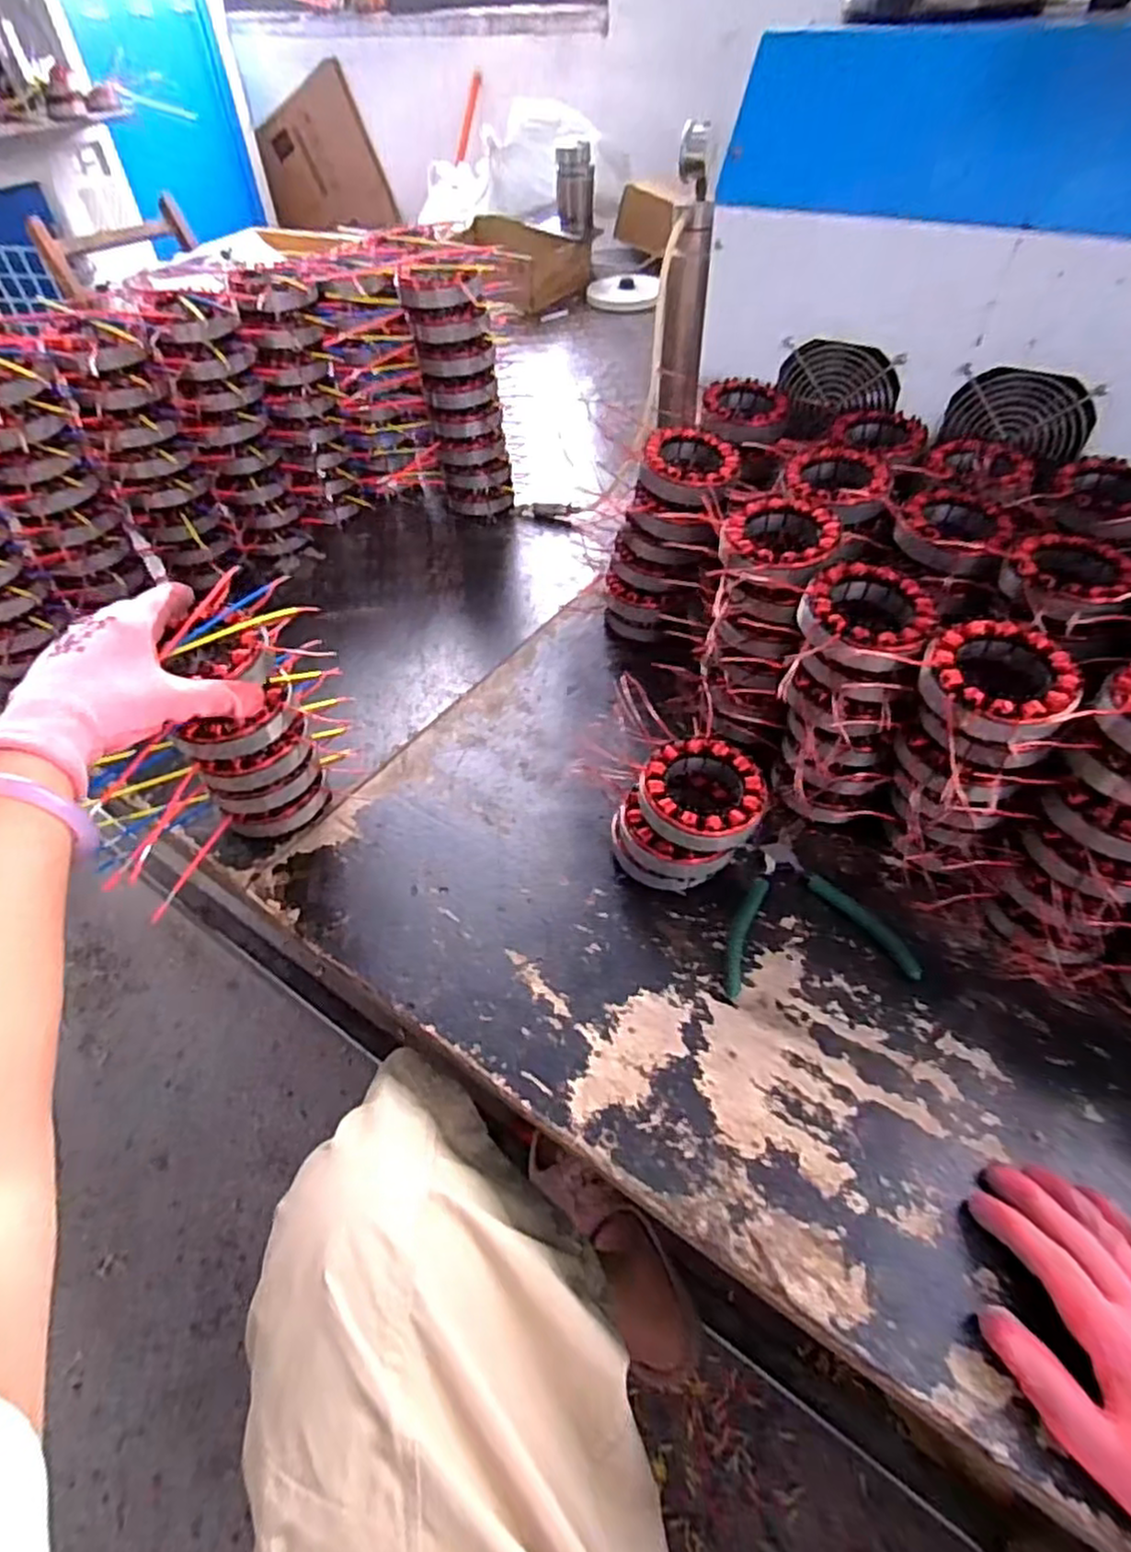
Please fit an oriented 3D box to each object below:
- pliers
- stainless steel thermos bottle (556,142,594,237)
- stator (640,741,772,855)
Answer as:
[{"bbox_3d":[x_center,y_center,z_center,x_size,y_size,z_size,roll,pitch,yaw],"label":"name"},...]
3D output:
[{"bbox_3d":[0.176,0.094,0.538,0.136,0.014,0.138,-5,50,-2],"label":"pliers"},{"bbox_3d":[0.019,-1.213,1.457,0.076,0.130,0.074,-4,50,-1],"label":"stainless steel thermos bottle"},{"bbox_3d":[0.099,0.013,0.509,0.087,0.028,0.084,11,51,12],"label":"stator"}]

